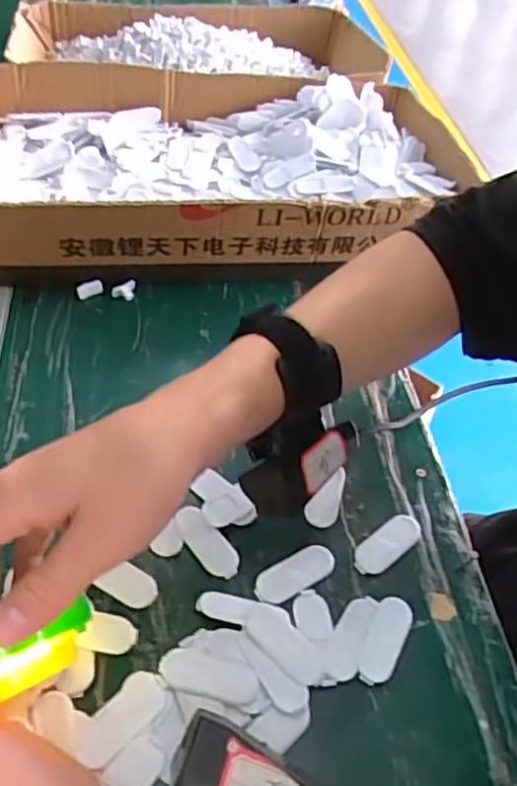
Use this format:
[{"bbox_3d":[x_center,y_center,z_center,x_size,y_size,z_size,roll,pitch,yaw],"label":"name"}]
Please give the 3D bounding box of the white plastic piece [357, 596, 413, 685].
[{"bbox_3d":[0.069,0.135,0.352,0.020,0.006,0.050,24,51,14],"label":"white plastic piece"}]

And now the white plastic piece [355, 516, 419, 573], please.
[{"bbox_3d":[0.078,0.091,0.390,0.051,0.004,0.019,-31,59,-28],"label":"white plastic piece"}]

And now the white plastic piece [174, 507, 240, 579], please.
[{"bbox_3d":[-0.030,0.087,0.375,0.020,0.007,0.047,-34,61,-30],"label":"white plastic piece"}]

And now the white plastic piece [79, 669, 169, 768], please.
[{"bbox_3d":[-0.065,0.156,0.311,0.022,0.006,0.046,34,54,21],"label":"white plastic piece"}]

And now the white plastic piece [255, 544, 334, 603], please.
[{"bbox_3d":[0.021,0.103,0.371,0.050,0.004,0.020,-23,56,-24],"label":"white plastic piece"}]

